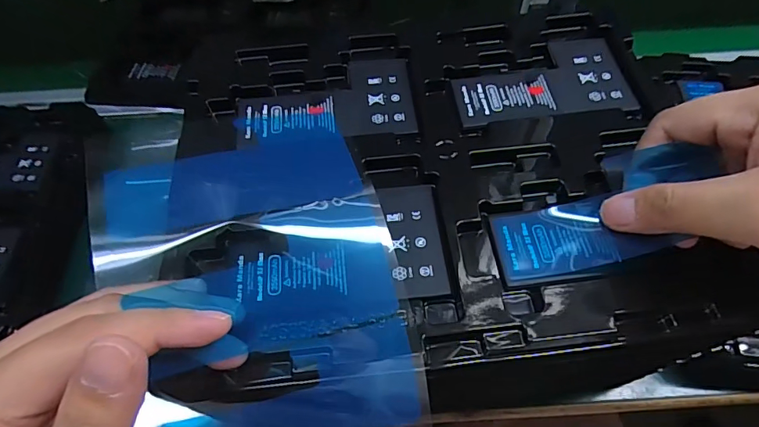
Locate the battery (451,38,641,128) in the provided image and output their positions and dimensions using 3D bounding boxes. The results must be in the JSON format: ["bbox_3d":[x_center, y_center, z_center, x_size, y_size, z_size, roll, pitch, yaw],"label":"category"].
[{"bbox_3d":[0.095,-0.081,0.272,0.101,0.004,0.064,-5,58,-1],"label":"battery"}]

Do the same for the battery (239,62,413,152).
[{"bbox_3d":[-0.031,-0.066,0.268,0.100,0.004,0.064,-4,58,-1],"label":"battery"}]

